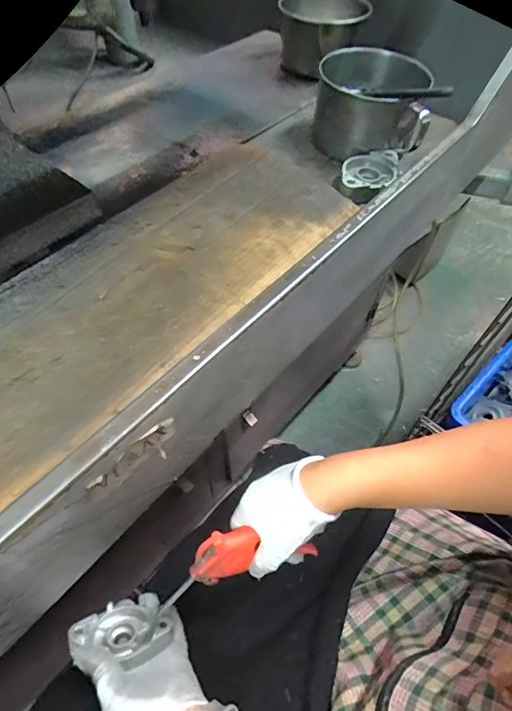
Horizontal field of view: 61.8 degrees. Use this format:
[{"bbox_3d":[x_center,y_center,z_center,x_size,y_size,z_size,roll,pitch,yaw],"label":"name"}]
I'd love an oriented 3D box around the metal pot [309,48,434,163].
[{"bbox_3d":[0.142,-0.318,0.535,0.123,0.090,0.116,12,55,7],"label":"metal pot"}]

